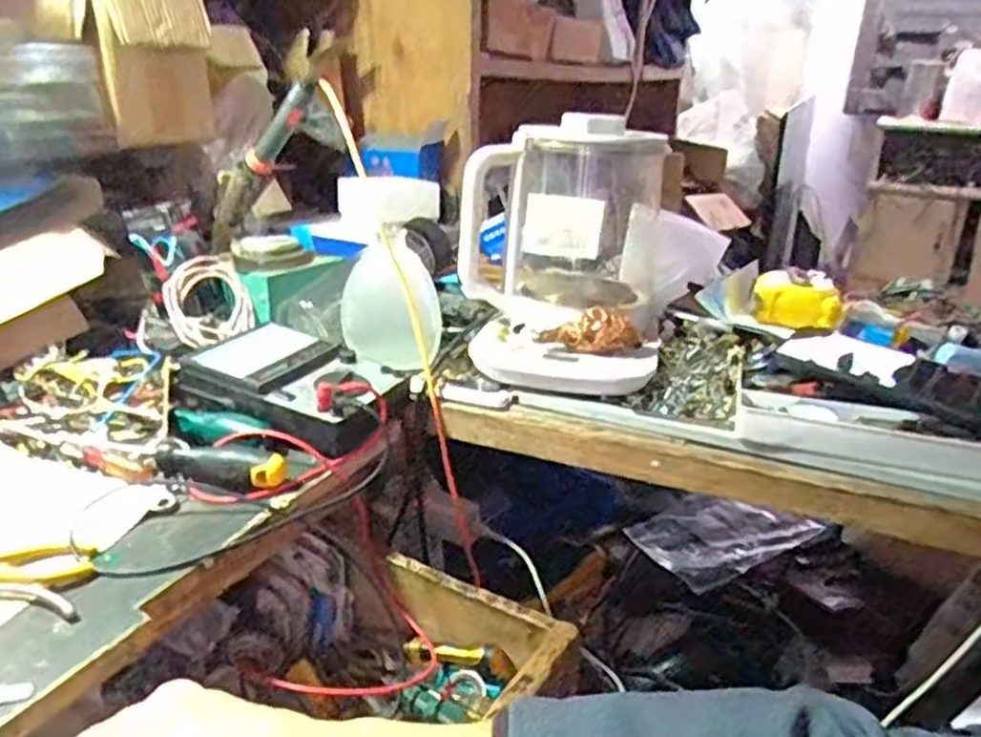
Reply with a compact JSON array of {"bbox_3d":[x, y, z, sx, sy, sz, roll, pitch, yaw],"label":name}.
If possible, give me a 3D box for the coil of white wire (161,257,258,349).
[{"bbox_3d":[-0.285,-0.067,0.764,0.083,0.090,0.021,-28,5,-37],"label":"coil of white wire"}]

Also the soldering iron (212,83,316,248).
[{"bbox_3d":[-0.243,-0.198,0.772,0.028,0.030,0.265,-23,-11,-45],"label":"soldering iron"}]

